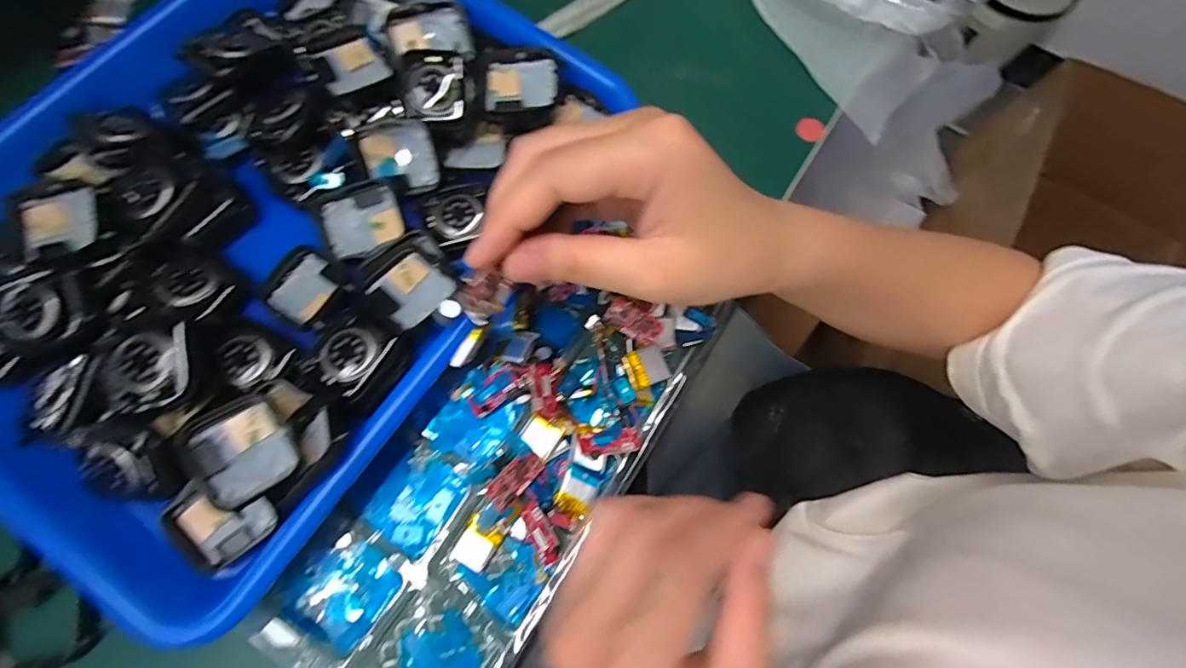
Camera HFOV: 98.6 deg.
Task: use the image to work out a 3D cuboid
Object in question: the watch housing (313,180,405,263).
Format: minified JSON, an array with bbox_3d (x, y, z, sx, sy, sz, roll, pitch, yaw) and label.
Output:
[{"bbox_3d":[-0.118,-0.057,0.261,0.040,0.011,0.038,-19,76,-7],"label":"watch housing"}]

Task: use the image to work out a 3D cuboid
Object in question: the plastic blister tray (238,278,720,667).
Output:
[{"bbox_3d":[-0.043,0.063,0.242,0.103,0.030,0.229,34,76,7],"label":"plastic blister tray"}]

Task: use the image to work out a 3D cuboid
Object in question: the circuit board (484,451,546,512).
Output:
[{"bbox_3d":[-0.036,0.068,0.240,0.013,0.007,0.029,46,59,10],"label":"circuit board"}]

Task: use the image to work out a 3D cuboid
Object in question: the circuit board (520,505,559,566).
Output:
[{"bbox_3d":[-0.024,0.093,0.238,0.011,0.004,0.026,-29,77,-9],"label":"circuit board"}]

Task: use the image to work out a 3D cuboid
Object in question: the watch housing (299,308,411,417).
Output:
[{"bbox_3d":[-0.109,0.011,0.236,0.039,0.012,0.038,37,77,8],"label":"watch housing"}]

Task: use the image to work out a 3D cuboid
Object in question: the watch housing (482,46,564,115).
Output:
[{"bbox_3d":[-0.037,-0.132,0.266,0.041,0.009,0.036,2,75,-1],"label":"watch housing"}]

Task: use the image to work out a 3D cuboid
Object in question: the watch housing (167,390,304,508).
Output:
[{"bbox_3d":[-0.147,0.048,0.214,0.037,0.011,0.042,-34,76,-25],"label":"watch housing"}]

